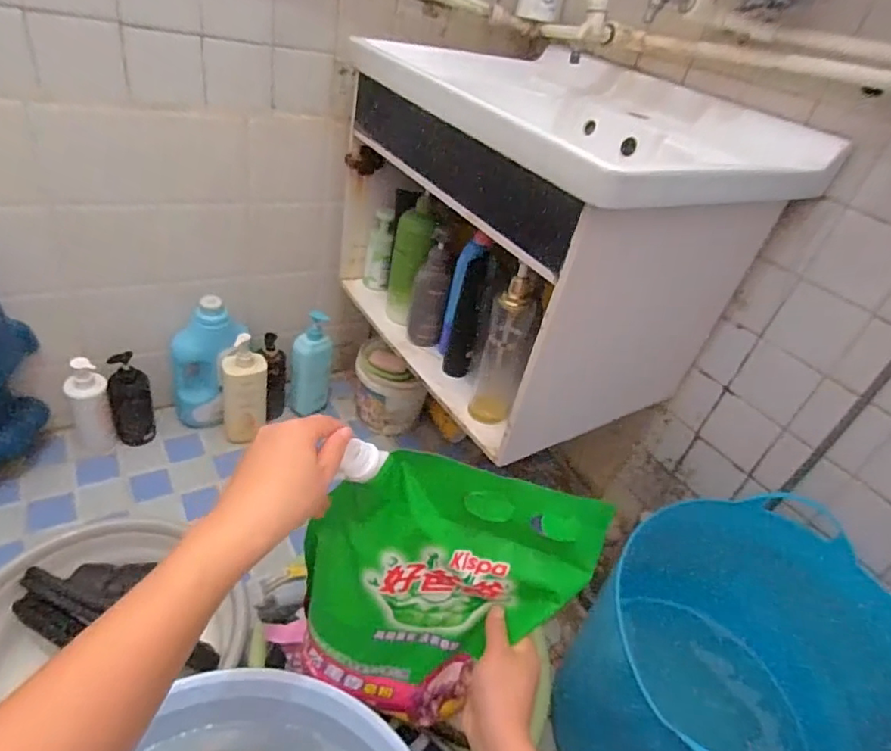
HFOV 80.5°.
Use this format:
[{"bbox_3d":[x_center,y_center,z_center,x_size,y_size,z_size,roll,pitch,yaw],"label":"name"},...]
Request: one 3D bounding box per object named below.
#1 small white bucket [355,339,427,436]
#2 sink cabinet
[{"bbox_3d":[-0.126,0.021,1.215,0.152,0.196,0.135,2,41,-4],"label":"small white bucket"},{"bbox_3d":[0.162,-0.267,0.925,0.506,0.437,0.618,-19,46,-25],"label":"sink cabinet"}]

